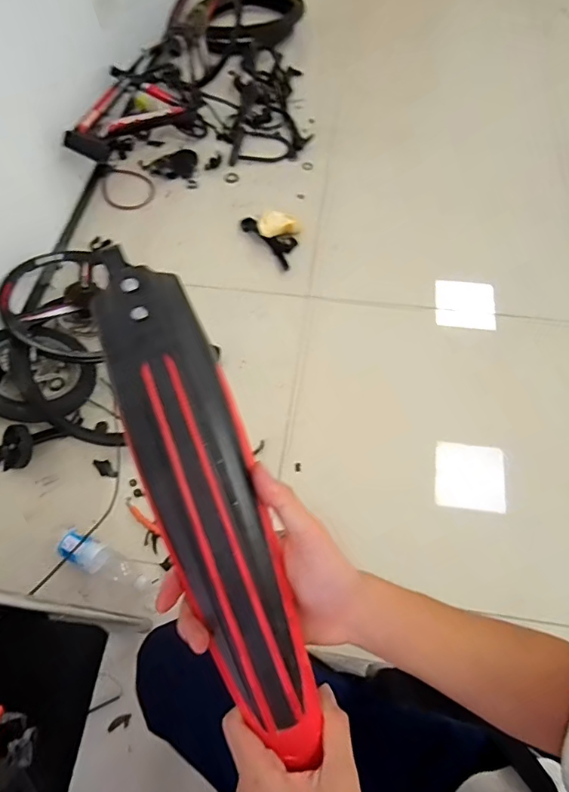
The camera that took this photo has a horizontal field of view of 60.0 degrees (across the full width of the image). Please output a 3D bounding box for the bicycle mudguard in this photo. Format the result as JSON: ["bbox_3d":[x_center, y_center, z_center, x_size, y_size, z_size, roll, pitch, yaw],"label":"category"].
[{"bbox_3d":[-0.050,0.071,0.335,0.074,0.032,0.349,-20,86,-9],"label":"bicycle mudguard"}]

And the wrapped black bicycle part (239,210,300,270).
[{"bbox_3d":[-0.017,-0.519,1.533,0.145,0.081,0.244,-35,65,-17],"label":"wrapped black bicycle part"}]

